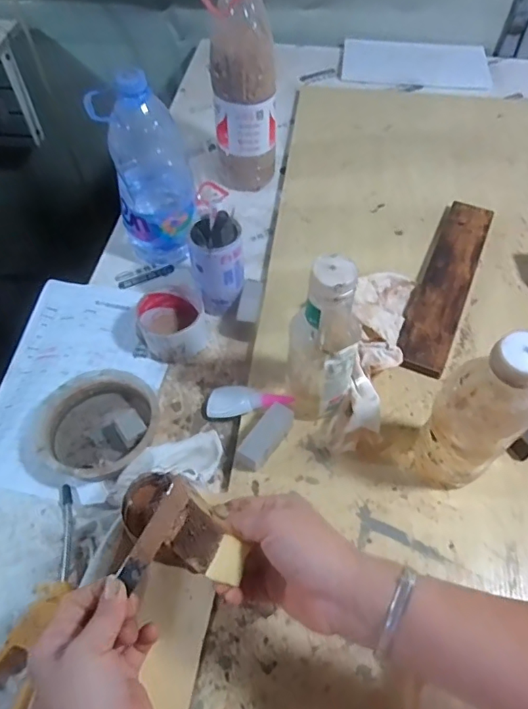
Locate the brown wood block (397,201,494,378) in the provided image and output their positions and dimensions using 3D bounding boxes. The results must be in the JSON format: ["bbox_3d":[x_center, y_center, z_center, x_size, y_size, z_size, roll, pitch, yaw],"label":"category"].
[{"bbox_3d":[0.239,-0.096,0.678,0.064,0.022,0.314,21,57,14],"label":"brown wood block"}]

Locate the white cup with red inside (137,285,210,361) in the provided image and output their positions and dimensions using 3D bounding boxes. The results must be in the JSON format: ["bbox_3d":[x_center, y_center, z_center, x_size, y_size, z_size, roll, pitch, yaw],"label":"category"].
[{"bbox_3d":[-0.110,-0.036,0.637,0.082,0.050,0.082,0,54,0],"label":"white cup with red inside"}]

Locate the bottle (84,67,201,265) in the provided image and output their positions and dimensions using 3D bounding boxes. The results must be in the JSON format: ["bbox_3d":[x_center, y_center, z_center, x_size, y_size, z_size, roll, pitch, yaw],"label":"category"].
[{"bbox_3d":[-0.145,-0.240,0.661,0.105,0.227,0.120,-8,55,-6],"label":"bottle"}]

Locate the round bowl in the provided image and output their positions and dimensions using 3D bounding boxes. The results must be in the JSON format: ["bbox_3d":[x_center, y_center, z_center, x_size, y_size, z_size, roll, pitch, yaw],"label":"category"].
[{"bbox_3d":[-0.186,0.080,0.561,0.140,0.039,0.121,-19,56,-13],"label":"round bowl"}]

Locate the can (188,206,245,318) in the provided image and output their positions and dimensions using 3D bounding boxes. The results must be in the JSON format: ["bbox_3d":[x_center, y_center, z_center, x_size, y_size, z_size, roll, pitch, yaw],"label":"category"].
[{"bbox_3d":[-0.056,-0.119,0.625,0.059,0.136,0.056,0,54,0],"label":"can"}]

